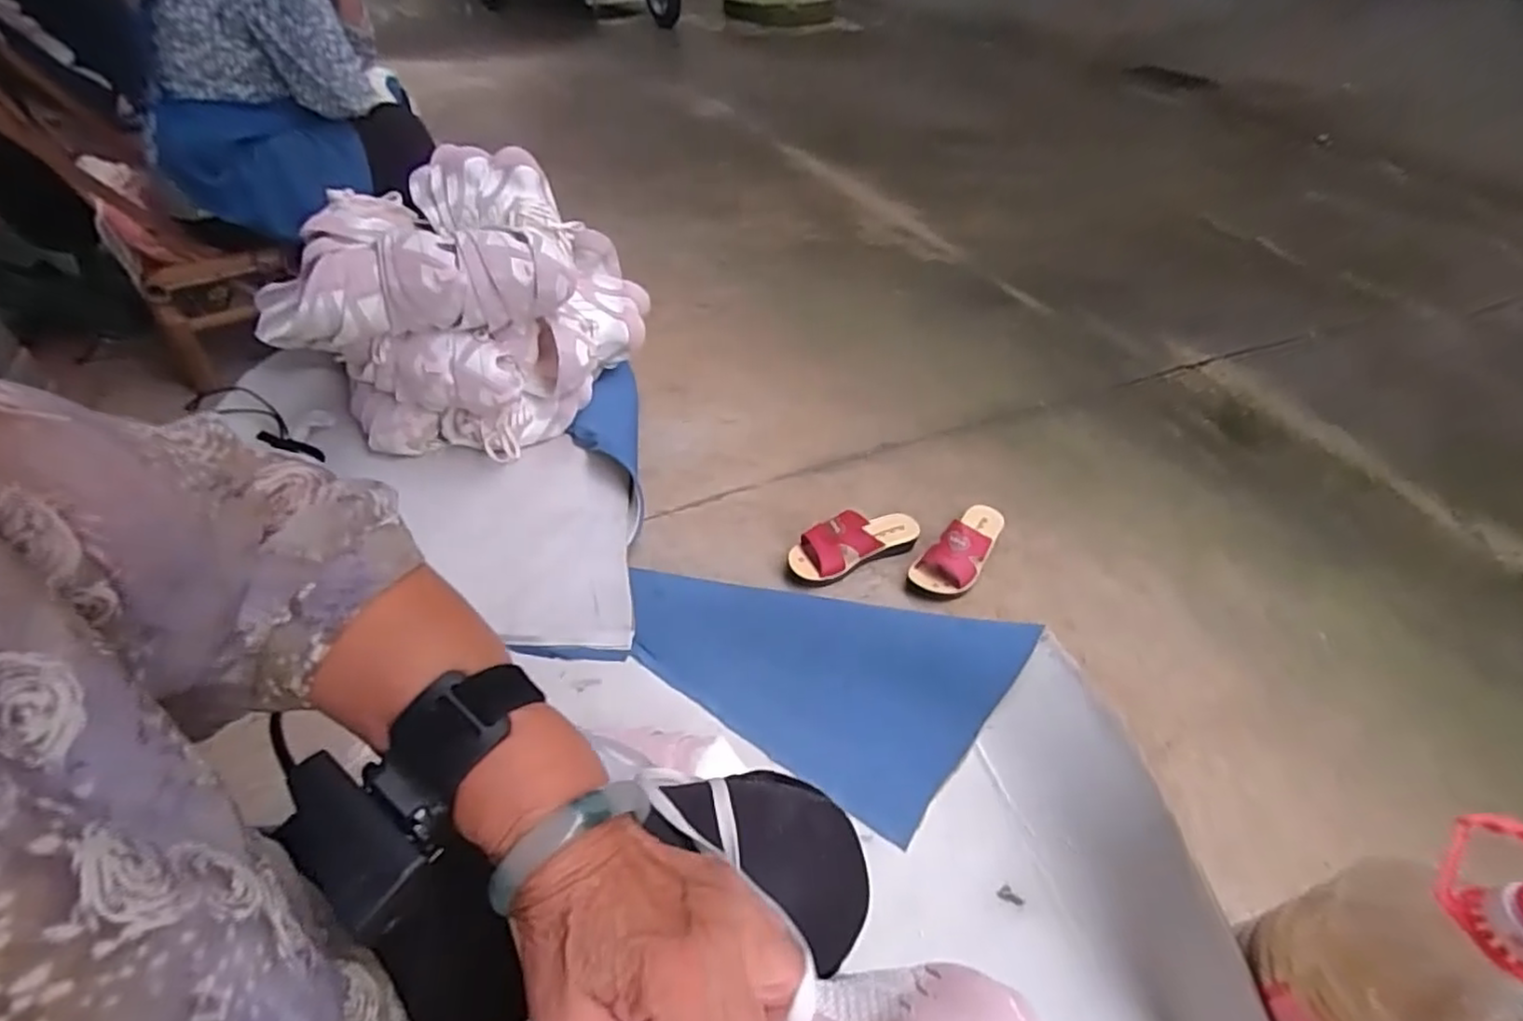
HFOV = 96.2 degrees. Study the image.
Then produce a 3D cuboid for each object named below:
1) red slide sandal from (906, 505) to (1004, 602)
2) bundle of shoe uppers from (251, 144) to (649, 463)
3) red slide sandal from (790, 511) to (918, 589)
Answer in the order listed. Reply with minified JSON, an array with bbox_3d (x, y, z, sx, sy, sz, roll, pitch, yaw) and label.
[{"bbox_3d":[0.318,0.049,1.087,0.090,0.072,0.216,26,50,24],"label":"red slide sandal"},{"bbox_3d":[-0.506,-0.342,1.175,0.527,0.361,0.379,5,45,5],"label":"bundle of shoe uppers"},{"bbox_3d":[0.145,0.046,1.077,0.220,0.069,0.082,-22,49,-21],"label":"red slide sandal"}]

